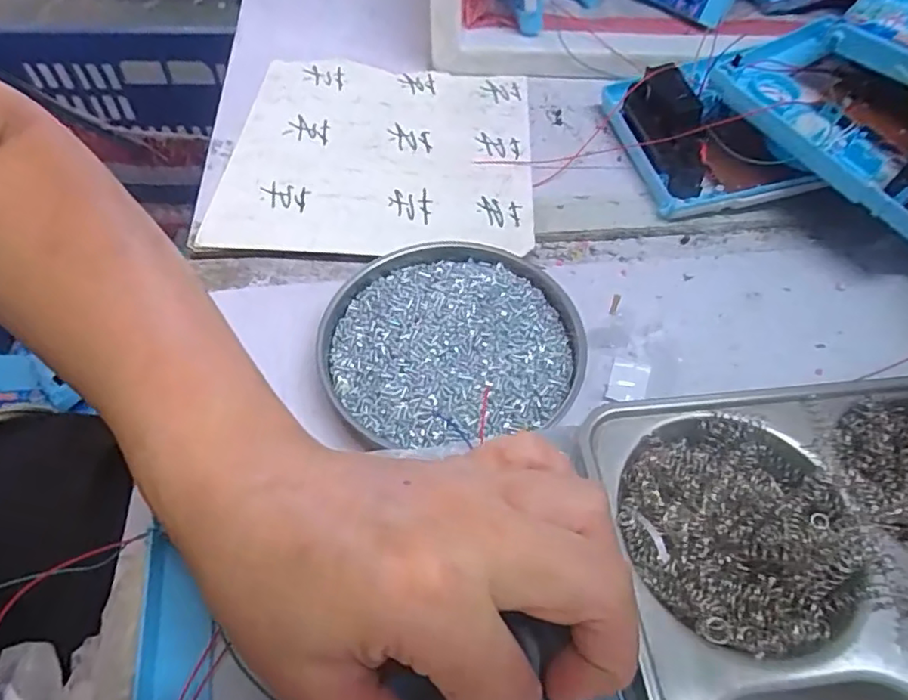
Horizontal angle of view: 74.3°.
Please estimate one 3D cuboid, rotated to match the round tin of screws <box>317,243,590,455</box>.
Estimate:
[{"bbox_3d":[0.000,-0.008,0.323,0.139,0.018,0.125,-8,53,-9],"label":"round tin of screws"}]

